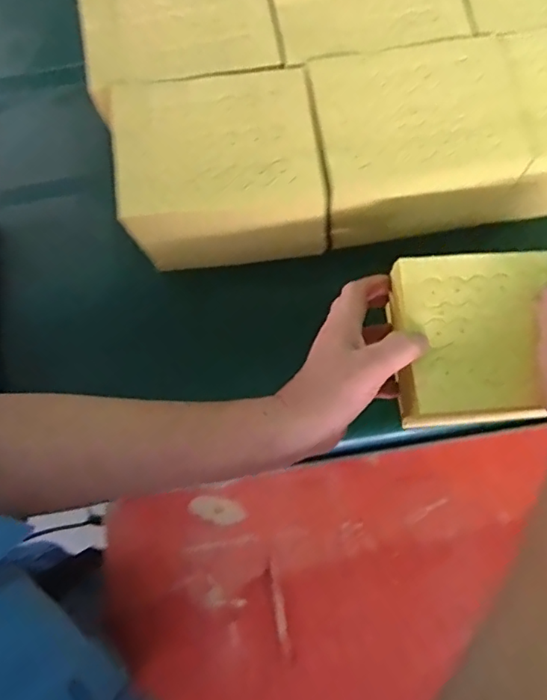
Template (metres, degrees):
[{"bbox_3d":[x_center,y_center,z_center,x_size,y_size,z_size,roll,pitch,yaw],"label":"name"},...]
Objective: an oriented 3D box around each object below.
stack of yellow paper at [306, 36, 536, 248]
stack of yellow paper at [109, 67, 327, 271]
[{"bbox_3d":[0.120,-0.181,0.498,0.162,0.112,0.120,-11,76,-2],"label":"stack of yellow paper"},{"bbox_3d":[-0.045,-0.154,0.492,0.163,0.103,0.129,-9,76,-1],"label":"stack of yellow paper"}]

